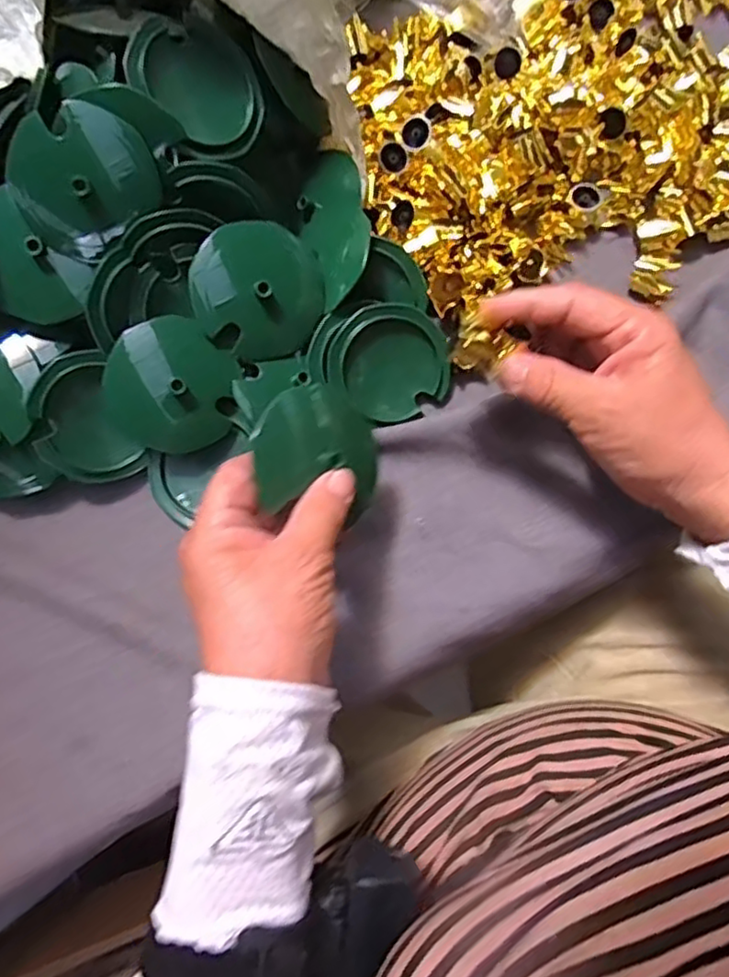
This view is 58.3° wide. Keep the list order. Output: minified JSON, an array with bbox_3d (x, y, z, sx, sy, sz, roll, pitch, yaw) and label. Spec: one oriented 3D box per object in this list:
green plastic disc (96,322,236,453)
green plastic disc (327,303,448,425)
[{"bbox_3d":[-0.127,-0.067,0.431,0.085,0.014,0.082,30,82,-10],"label":"green plastic disc"},{"bbox_3d":[0.017,-0.076,0.398,0.072,0.008,0.070,-2,99,-13],"label":"green plastic disc"}]

